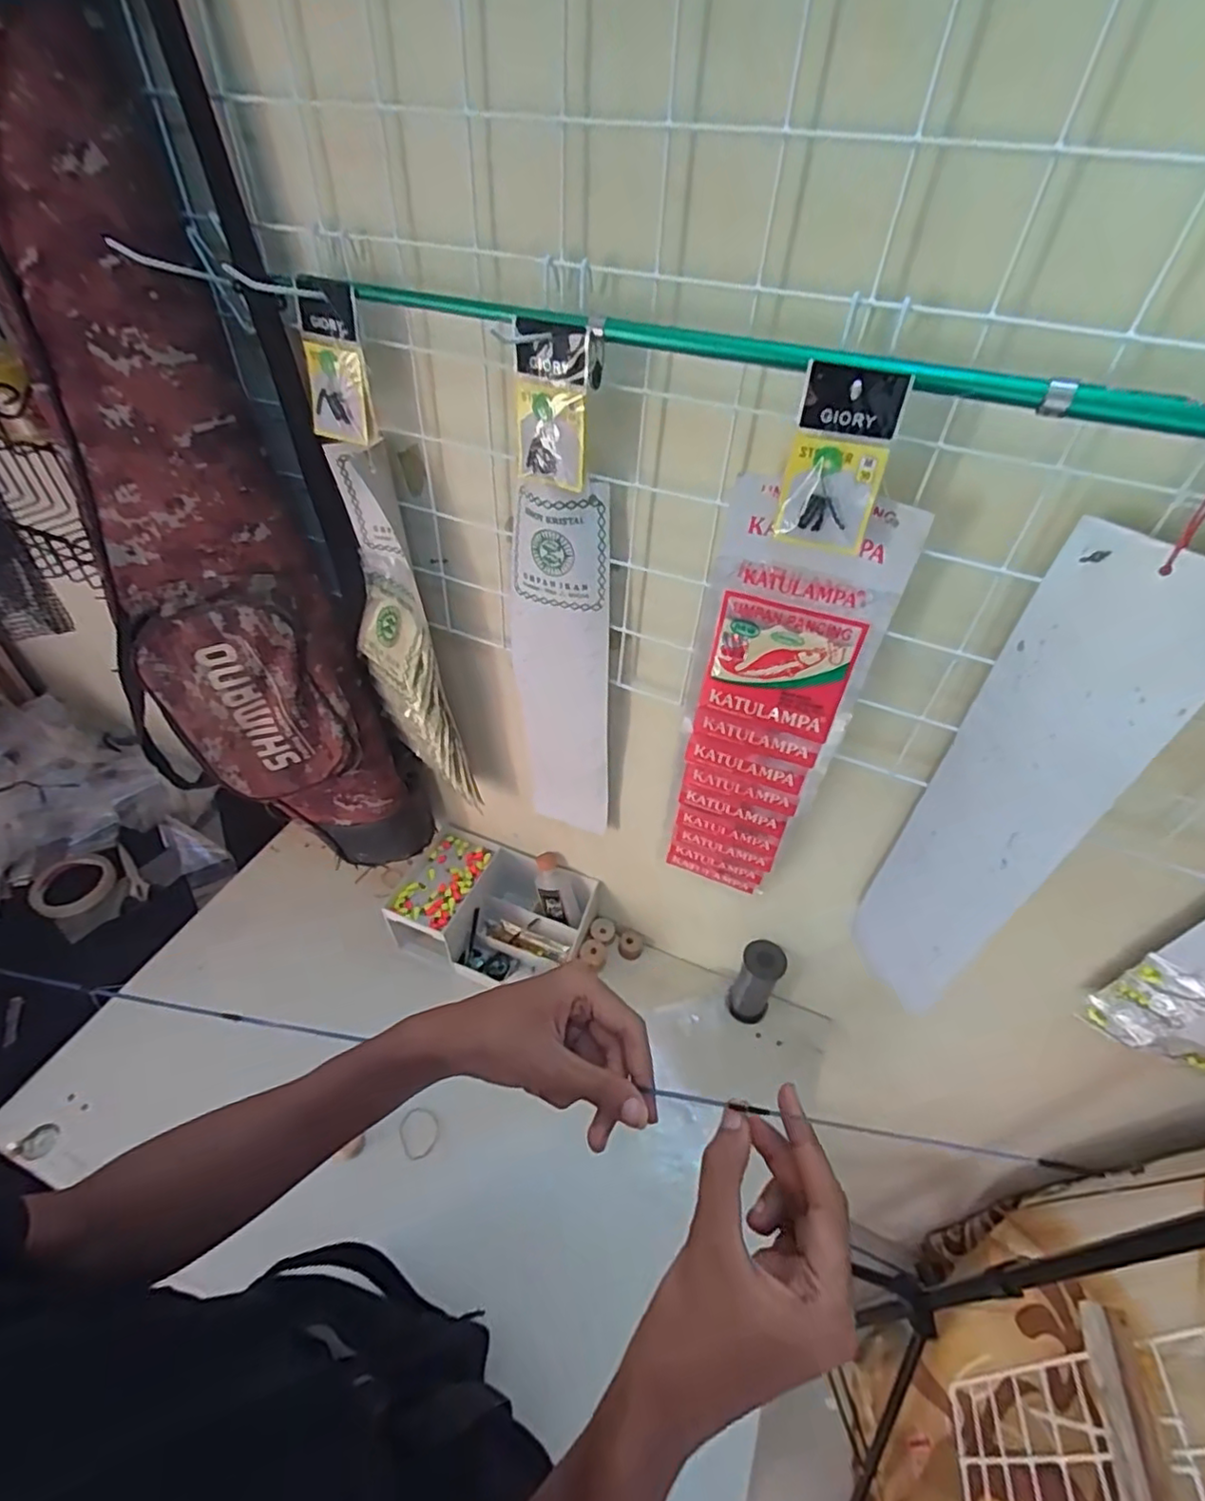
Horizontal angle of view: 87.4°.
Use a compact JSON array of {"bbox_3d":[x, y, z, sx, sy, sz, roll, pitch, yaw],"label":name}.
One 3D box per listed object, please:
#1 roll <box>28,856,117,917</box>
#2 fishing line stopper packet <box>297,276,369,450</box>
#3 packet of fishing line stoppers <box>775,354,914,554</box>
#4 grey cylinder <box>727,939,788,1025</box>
[{"bbox_3d":[-0.731,0.187,0.871,0.097,0.021,0.083,-16,48,-18],"label":"roll"},{"bbox_3d":[-0.193,-0.273,0.450,0.056,0.096,0.010,25,41,15],"label":"fishing line stopper packet"},{"bbox_3d":[0.131,-0.160,0.354,0.051,0.092,0.008,16,46,12],"label":"packet of fishing line stoppers"},{"bbox_3d":[0.185,0.279,0.760,0.049,0.108,0.053,24,49,20],"label":"grey cylinder"}]

